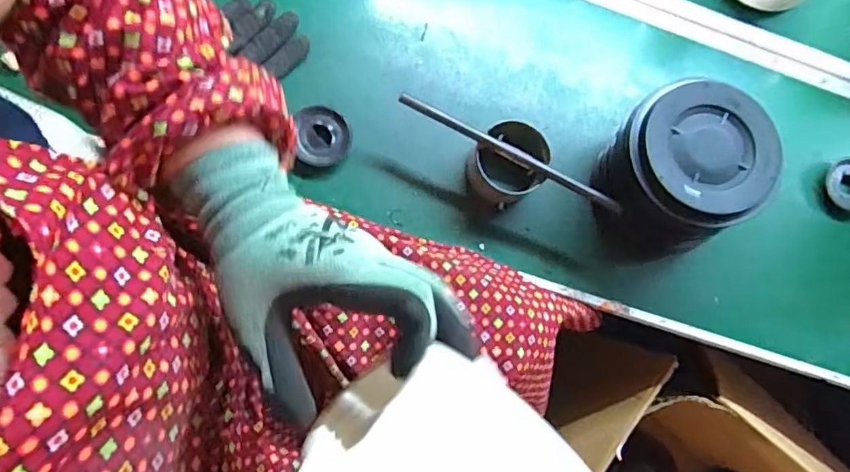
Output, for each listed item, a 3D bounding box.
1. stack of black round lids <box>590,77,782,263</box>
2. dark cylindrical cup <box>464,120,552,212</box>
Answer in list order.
[{"bbox_3d":[0.246,-0.059,0.537,0.142,0.108,0.131,-22,76,-6],"label":"stack of black round lids"},{"bbox_3d":[0.082,-0.072,0.554,0.075,0.064,0.069,0,75,0],"label":"dark cylindrical cup"}]

